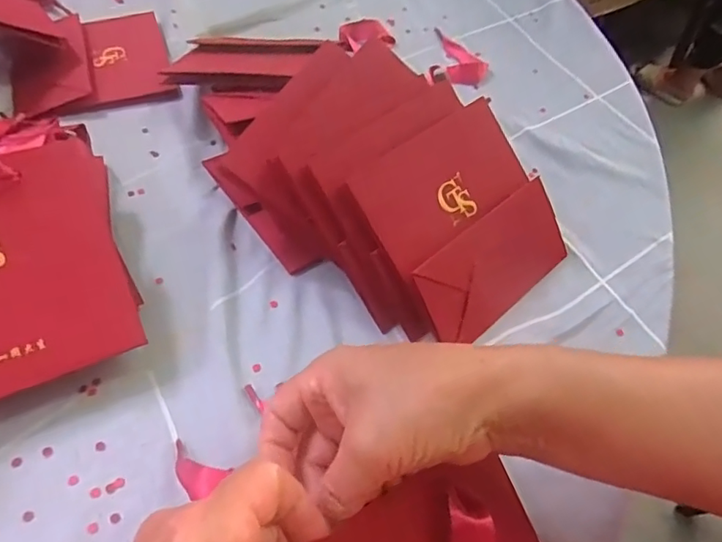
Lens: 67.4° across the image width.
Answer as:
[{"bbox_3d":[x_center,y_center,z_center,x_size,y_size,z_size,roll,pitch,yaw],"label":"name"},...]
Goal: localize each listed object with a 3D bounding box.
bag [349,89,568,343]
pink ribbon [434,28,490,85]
[{"bbox_3d":[0.076,-0.036,0.380,0.141,0.010,0.136,-36,97,-29],"label":"bag"},{"bbox_3d":[0.109,-0.230,0.576,0.044,0.009,0.093,0,53,-6],"label":"pink ribbon"}]

